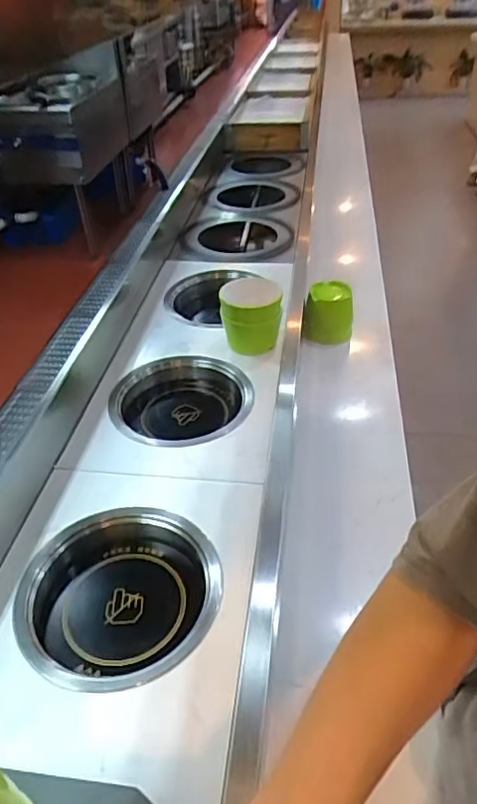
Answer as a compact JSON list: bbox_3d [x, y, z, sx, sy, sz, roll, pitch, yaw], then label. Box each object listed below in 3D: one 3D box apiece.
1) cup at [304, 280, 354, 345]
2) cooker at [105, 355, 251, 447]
[{"bbox_3d":[0.193,-0.187,1.186,0.094,0.111,0.107,4,39,9],"label":"cup"},{"bbox_3d":[-0.088,0.001,0.920,0.214,0.077,0.221,-1,39,2],"label":"cooker"}]

